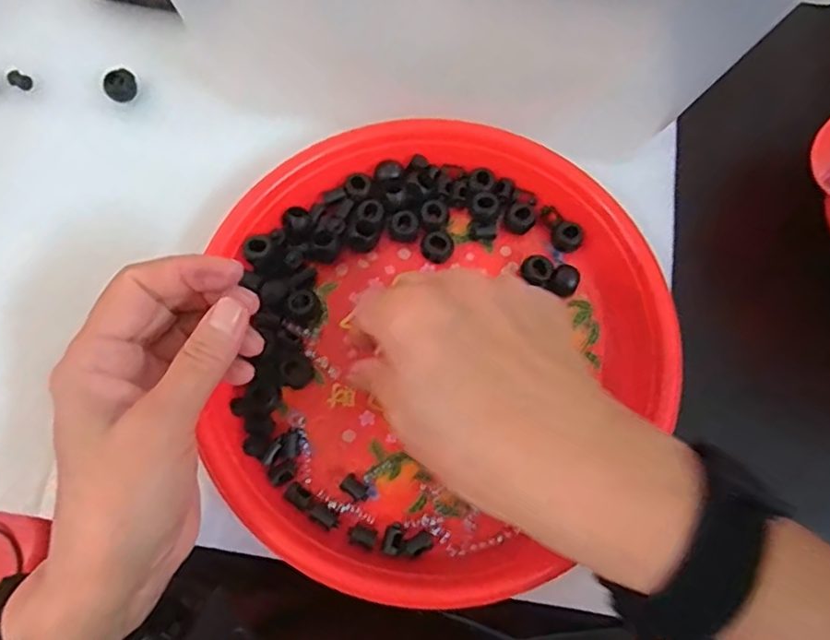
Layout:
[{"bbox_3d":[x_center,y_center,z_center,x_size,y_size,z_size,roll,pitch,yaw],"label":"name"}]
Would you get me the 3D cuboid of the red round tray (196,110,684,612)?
[{"bbox_3d":[0.015,0.010,0.312,0.224,0.028,0.243,0,72,-1],"label":"red round tray"}]

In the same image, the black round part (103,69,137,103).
[{"bbox_3d":[-0.176,-0.140,0.363,0.018,0.011,0.016,-32,78,-10],"label":"black round part"}]

